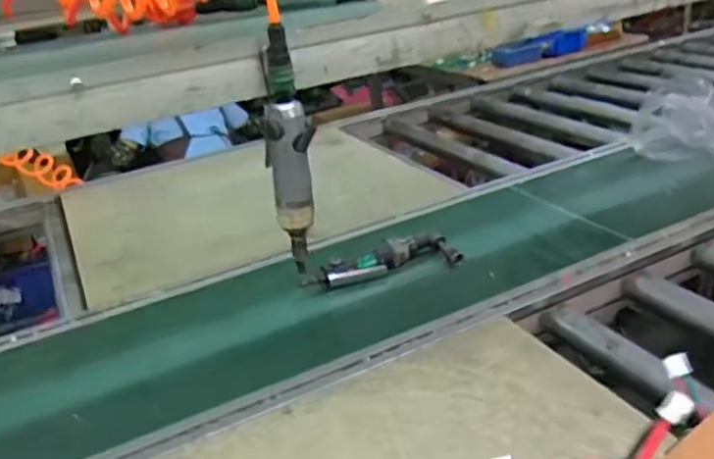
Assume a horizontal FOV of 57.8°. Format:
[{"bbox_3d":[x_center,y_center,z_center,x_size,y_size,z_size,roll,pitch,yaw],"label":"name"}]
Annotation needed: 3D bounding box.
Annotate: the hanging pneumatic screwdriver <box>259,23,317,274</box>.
[{"bbox_3d":[-0.071,-0.075,0.680,0.050,0.246,0.045,-11,26,-9],"label":"hanging pneumatic screwdriver"}]

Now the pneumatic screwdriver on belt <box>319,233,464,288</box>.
[{"bbox_3d":[0.045,0.047,1.001,0.229,0.037,0.069,-11,26,-8],"label":"pneumatic screwdriver on belt"}]

